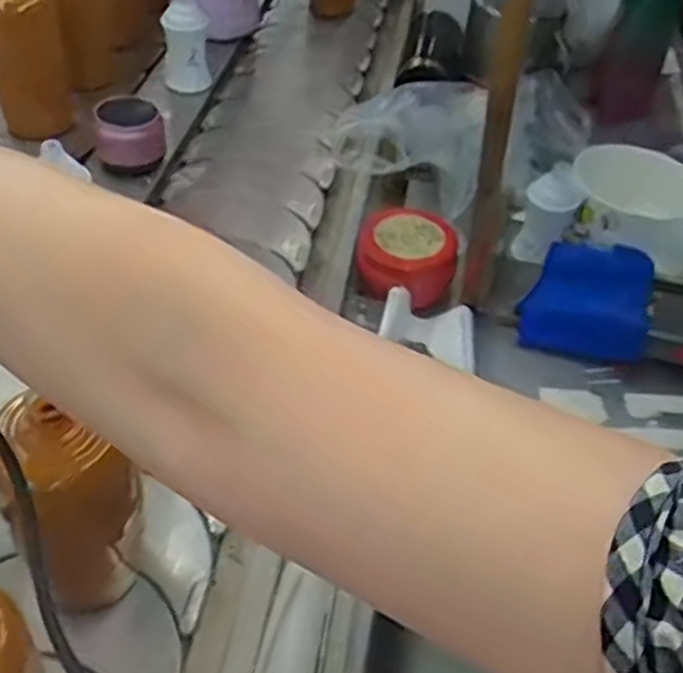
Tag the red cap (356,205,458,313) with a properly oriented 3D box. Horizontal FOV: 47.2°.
[{"bbox_3d":[0.071,-0.086,0.826,0.105,0.056,0.118,10,46,2],"label":"red cap"}]

